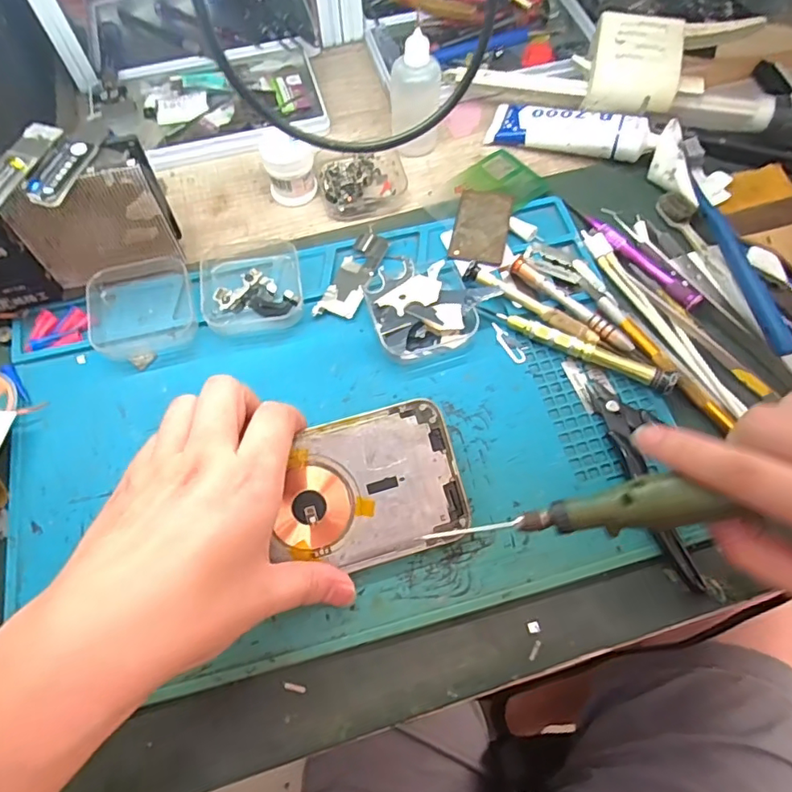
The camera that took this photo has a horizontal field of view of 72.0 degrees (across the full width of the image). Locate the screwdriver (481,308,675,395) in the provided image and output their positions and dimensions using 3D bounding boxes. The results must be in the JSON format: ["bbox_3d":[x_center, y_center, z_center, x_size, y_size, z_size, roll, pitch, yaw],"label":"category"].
[{"bbox_3d":[0.109,-0.033,0.332,0.121,0.014,0.012,25,69,10],"label":"screwdriver"}]

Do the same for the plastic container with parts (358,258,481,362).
[{"bbox_3d":[0.015,-0.058,0.346,0.063,0.016,0.064,0,66,-1],"label":"plastic container with parts"}]

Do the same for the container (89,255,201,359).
[{"bbox_3d":[-0.160,-0.056,0.344,0.062,0.017,0.060,-13,67,-6],"label":"container"}]

